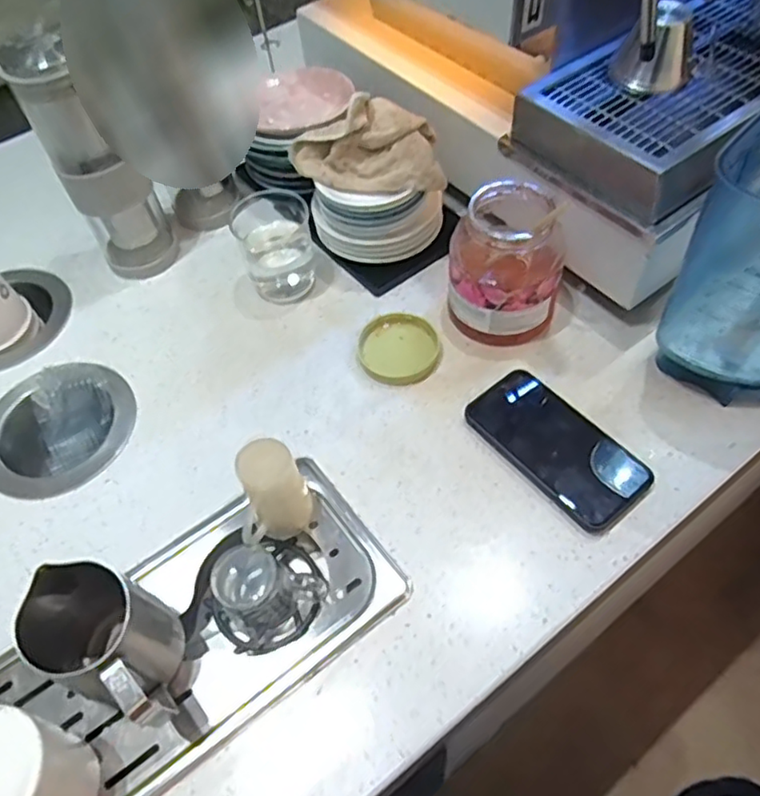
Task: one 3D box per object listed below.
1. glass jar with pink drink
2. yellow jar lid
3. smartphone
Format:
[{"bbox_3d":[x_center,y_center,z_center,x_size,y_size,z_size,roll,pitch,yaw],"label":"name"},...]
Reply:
[{"bbox_3d":[0.120,-0.126,0.605,0.105,0.134,0.088,9,57,9],"label":"glass jar with pink drink"},{"bbox_3d":[0.019,-0.050,0.634,0.080,0.022,0.078,-1,56,2],"label":"yellow jar lid"},{"bbox_3d":[0.156,0.041,0.559,0.081,0.018,0.161,-35,61,-19],"label":"smartphone"}]

